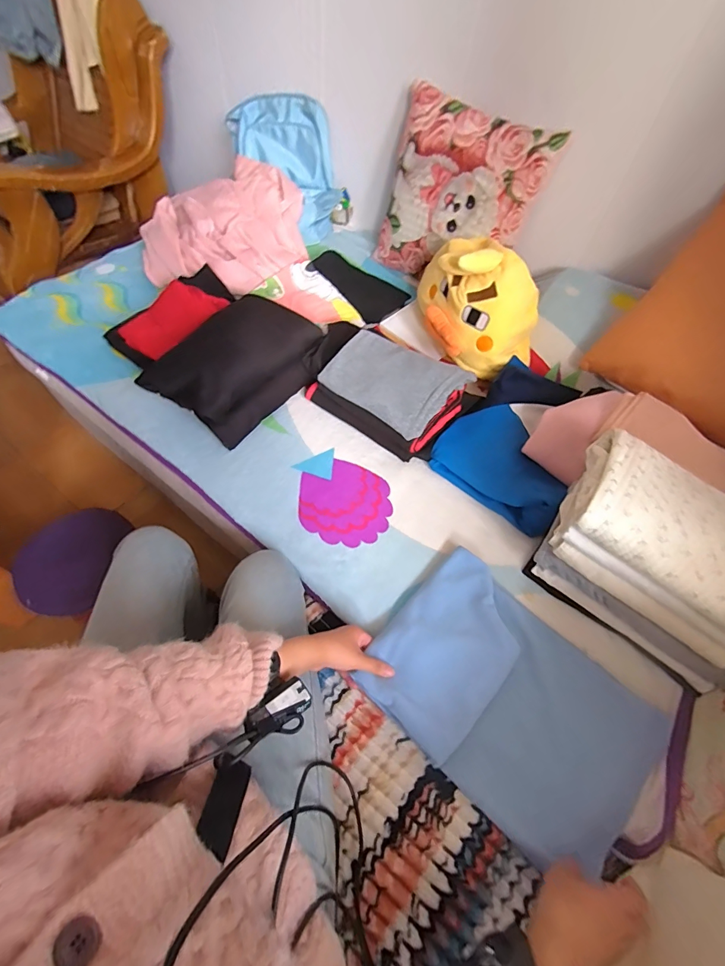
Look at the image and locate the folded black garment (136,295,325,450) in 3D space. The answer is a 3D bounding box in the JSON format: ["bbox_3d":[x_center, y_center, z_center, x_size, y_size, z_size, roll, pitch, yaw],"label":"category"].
[{"bbox_3d":[-0.239,-0.227,0.777,0.174,0.155,0.300,35,61,17],"label":"folded black garment"}]

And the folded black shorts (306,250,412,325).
[{"bbox_3d":[-0.007,-0.501,1.012,0.232,0.023,0.154,41,61,5],"label":"folded black shorts"}]

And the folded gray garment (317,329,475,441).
[{"bbox_3d":[0.051,-0.195,0.749,0.239,0.024,0.158,36,83,23],"label":"folded gray garment"}]

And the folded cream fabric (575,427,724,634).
[{"bbox_3d":[0.408,0.052,0.515,0.269,0.055,0.172,38,62,18],"label":"folded cream fabric"}]

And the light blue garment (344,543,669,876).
[{"bbox_3d":[0.200,0.290,0.550,0.354,0.046,0.251,40,62,19],"label":"light blue garment"}]

